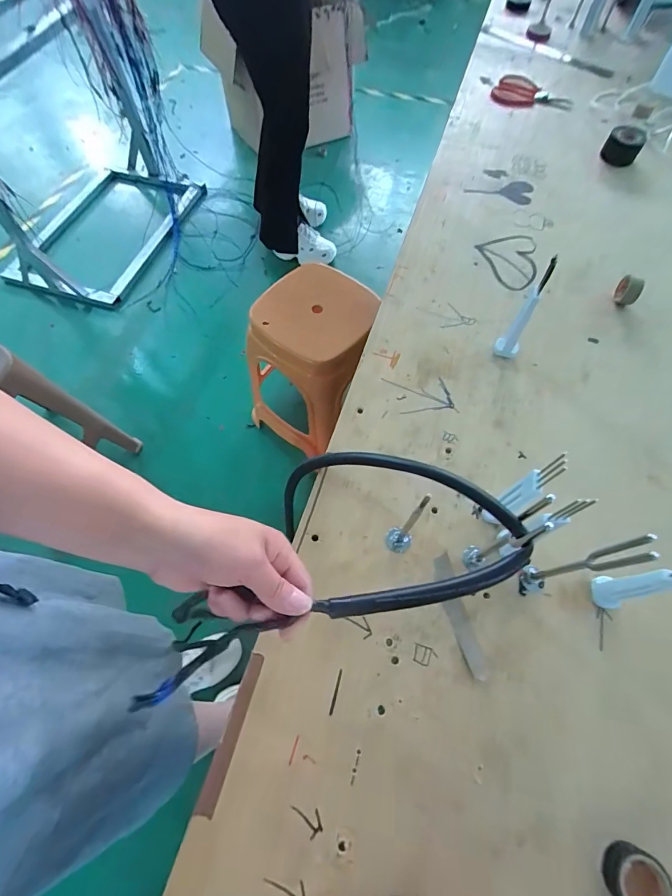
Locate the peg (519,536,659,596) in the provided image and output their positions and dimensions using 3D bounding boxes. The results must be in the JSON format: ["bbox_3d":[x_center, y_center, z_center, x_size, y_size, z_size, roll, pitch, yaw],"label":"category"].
[{"bbox_3d":[0.198,0.099,0.345,0.035,0.148,0.026,-13,64,-7],"label":"peg"}]

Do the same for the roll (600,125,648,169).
[{"bbox_3d":[0.508,-0.534,0.726,0.058,0.038,0.058,0,63,0],"label":"roll"}]

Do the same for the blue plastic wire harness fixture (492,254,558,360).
[{"bbox_3d":[0.222,-0.158,0.482,0.029,0.147,0.022,29,67,14],"label":"blue plastic wire harness fixture"}]

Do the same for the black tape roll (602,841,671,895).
[{"bbox_3d":[0.226,0.324,0.303,0.044,0.015,0.046,0,63,0],"label":"black tape roll"}]

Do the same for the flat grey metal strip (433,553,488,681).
[{"bbox_3d":[0.116,0.159,0.392,0.020,0.004,0.111,-11,67,-11],"label":"flat grey metal strip"}]

